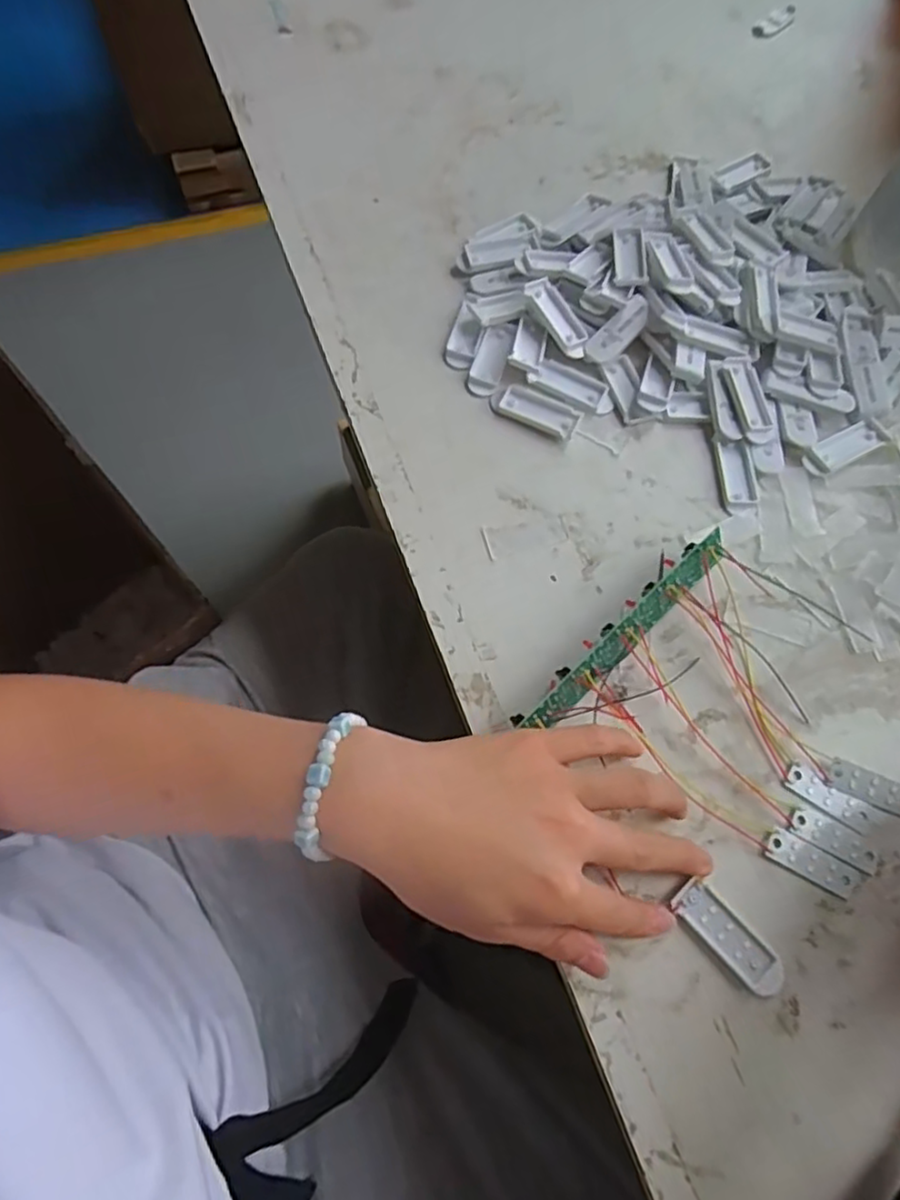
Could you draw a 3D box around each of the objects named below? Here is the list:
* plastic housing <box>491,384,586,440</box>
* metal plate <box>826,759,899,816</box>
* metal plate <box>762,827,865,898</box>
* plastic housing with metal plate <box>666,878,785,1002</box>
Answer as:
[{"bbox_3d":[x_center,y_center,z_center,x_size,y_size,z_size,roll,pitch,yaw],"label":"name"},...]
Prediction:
[{"bbox_3d":[0.054,-0.119,0.426,0.055,0.006,0.024,25,69,7],"label":"plastic housing"},{"bbox_3d":[0.217,0.097,0.349,0.045,0.004,0.016,25,69,8],"label":"metal plate"},{"bbox_3d":[0.180,0.130,0.335,0.047,0.004,0.015,28,69,9],"label":"metal plate"},{"bbox_3d":[0.132,0.160,0.324,0.021,0.004,0.057,-42,73,-13],"label":"plastic housing with metal plate"}]

